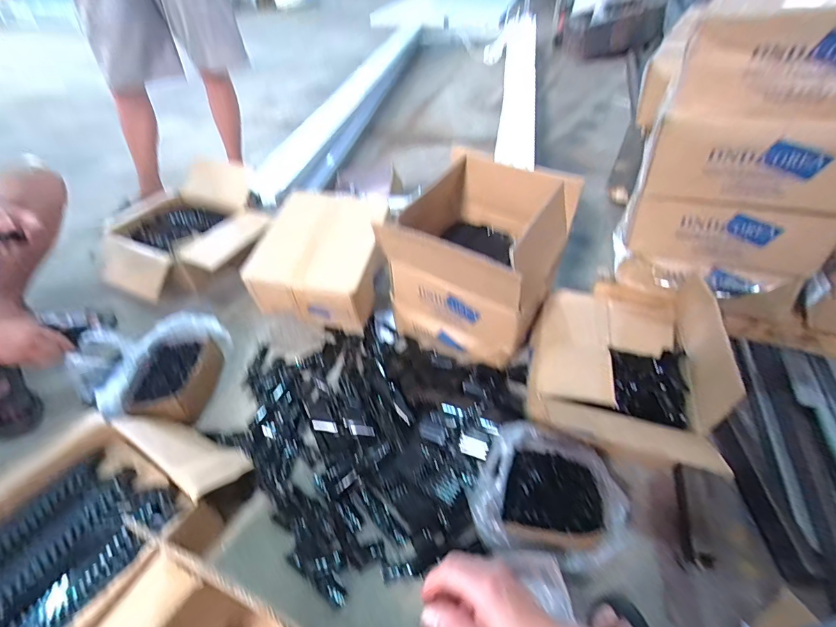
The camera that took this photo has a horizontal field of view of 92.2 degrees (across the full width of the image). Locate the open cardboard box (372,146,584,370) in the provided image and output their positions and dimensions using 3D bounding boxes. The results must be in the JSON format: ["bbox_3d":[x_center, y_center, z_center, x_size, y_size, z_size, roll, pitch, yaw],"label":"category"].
[{"bbox_3d":[0.121,-0.106,0.934,0.341,0.353,0.335,23,51,25],"label":"open cardboard box"}]

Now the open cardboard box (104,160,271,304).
[{"bbox_3d":[-0.744,-0.264,1.298,0.381,0.212,0.499,26,52,27],"label":"open cardboard box"}]

